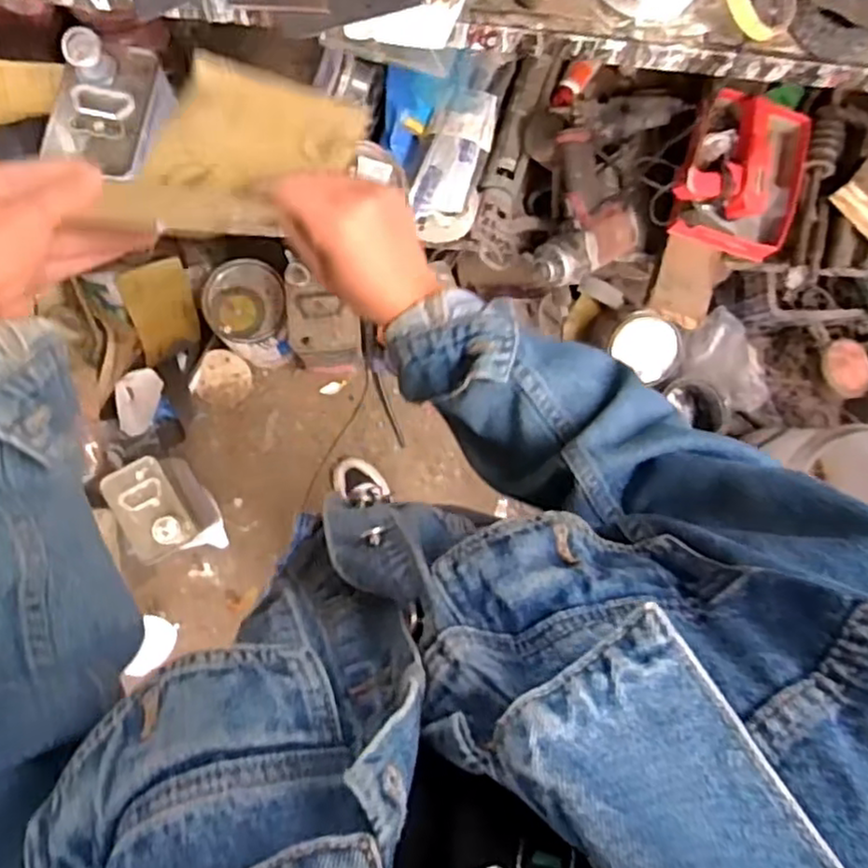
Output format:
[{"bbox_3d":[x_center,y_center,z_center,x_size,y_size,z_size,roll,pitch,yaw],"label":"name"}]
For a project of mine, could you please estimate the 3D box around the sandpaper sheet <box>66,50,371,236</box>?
[{"bbox_3d":[-0.139,-0.196,0.480,0.143,0.061,0.198,18,69,1],"label":"sandpaper sheet"}]

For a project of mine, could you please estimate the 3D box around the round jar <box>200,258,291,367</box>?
[{"bbox_3d":[-0.368,-0.238,1.384,0.150,0.179,0.172,-5,87,-8],"label":"round jar"}]

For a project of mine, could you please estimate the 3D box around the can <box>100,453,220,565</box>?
[{"bbox_3d":[-0.506,0.138,1.304,0.120,0.275,0.162,-29,90,-9],"label":"can"}]

